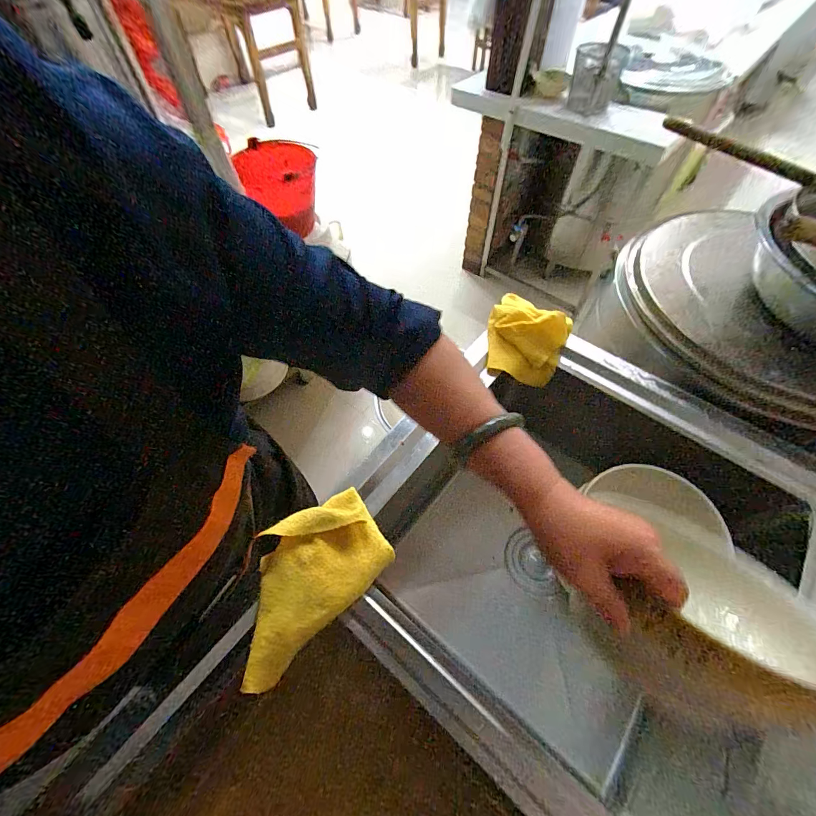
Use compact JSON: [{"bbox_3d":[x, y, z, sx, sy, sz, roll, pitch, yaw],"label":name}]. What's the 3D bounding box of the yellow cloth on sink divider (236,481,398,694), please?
[{"bbox_3d":[-0.122,0.192,0.421,0.198,0.037,0.123,-38,65,-21],"label":"yellow cloth on sink divider"}]

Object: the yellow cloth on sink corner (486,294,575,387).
[{"bbox_3d":[0.206,-0.123,0.639,0.136,0.088,0.117,17,59,11],"label":"yellow cloth on sink corner"}]

